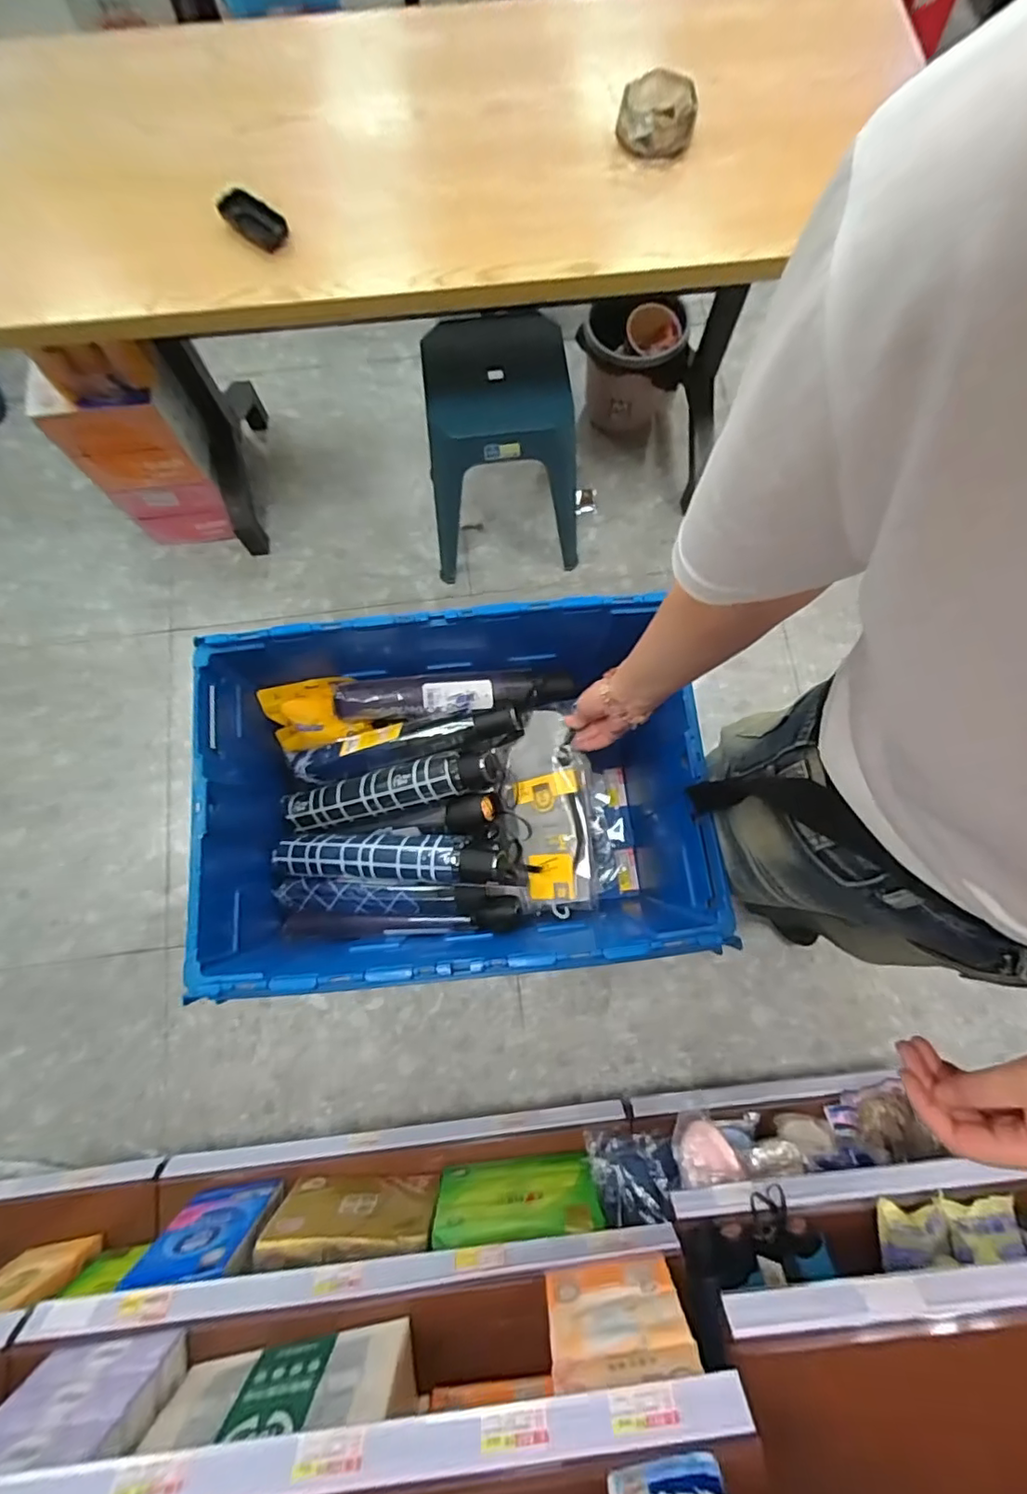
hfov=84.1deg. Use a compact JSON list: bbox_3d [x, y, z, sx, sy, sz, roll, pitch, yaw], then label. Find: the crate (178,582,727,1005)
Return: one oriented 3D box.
[{"bbox_3d":[-0.089,0.065,0.778,0.605,0.289,0.421,-6,77,-1],"label":"crate"}]

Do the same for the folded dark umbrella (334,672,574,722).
[{"bbox_3d":[-0.079,-0.073,0.788,0.317,0.054,0.053,-6,77,-1],"label":"folded dark umbrella"}]

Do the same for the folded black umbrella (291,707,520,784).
[{"bbox_3d":[-0.151,-0.006,0.770,0.318,0.037,0.059,-12,77,11],"label":"folded black umbrella"}]

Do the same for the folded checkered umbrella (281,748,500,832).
[{"bbox_3d":[-0.172,0.058,0.763,0.312,0.051,0.059,-14,77,16],"label":"folded checkered umbrella"}]

